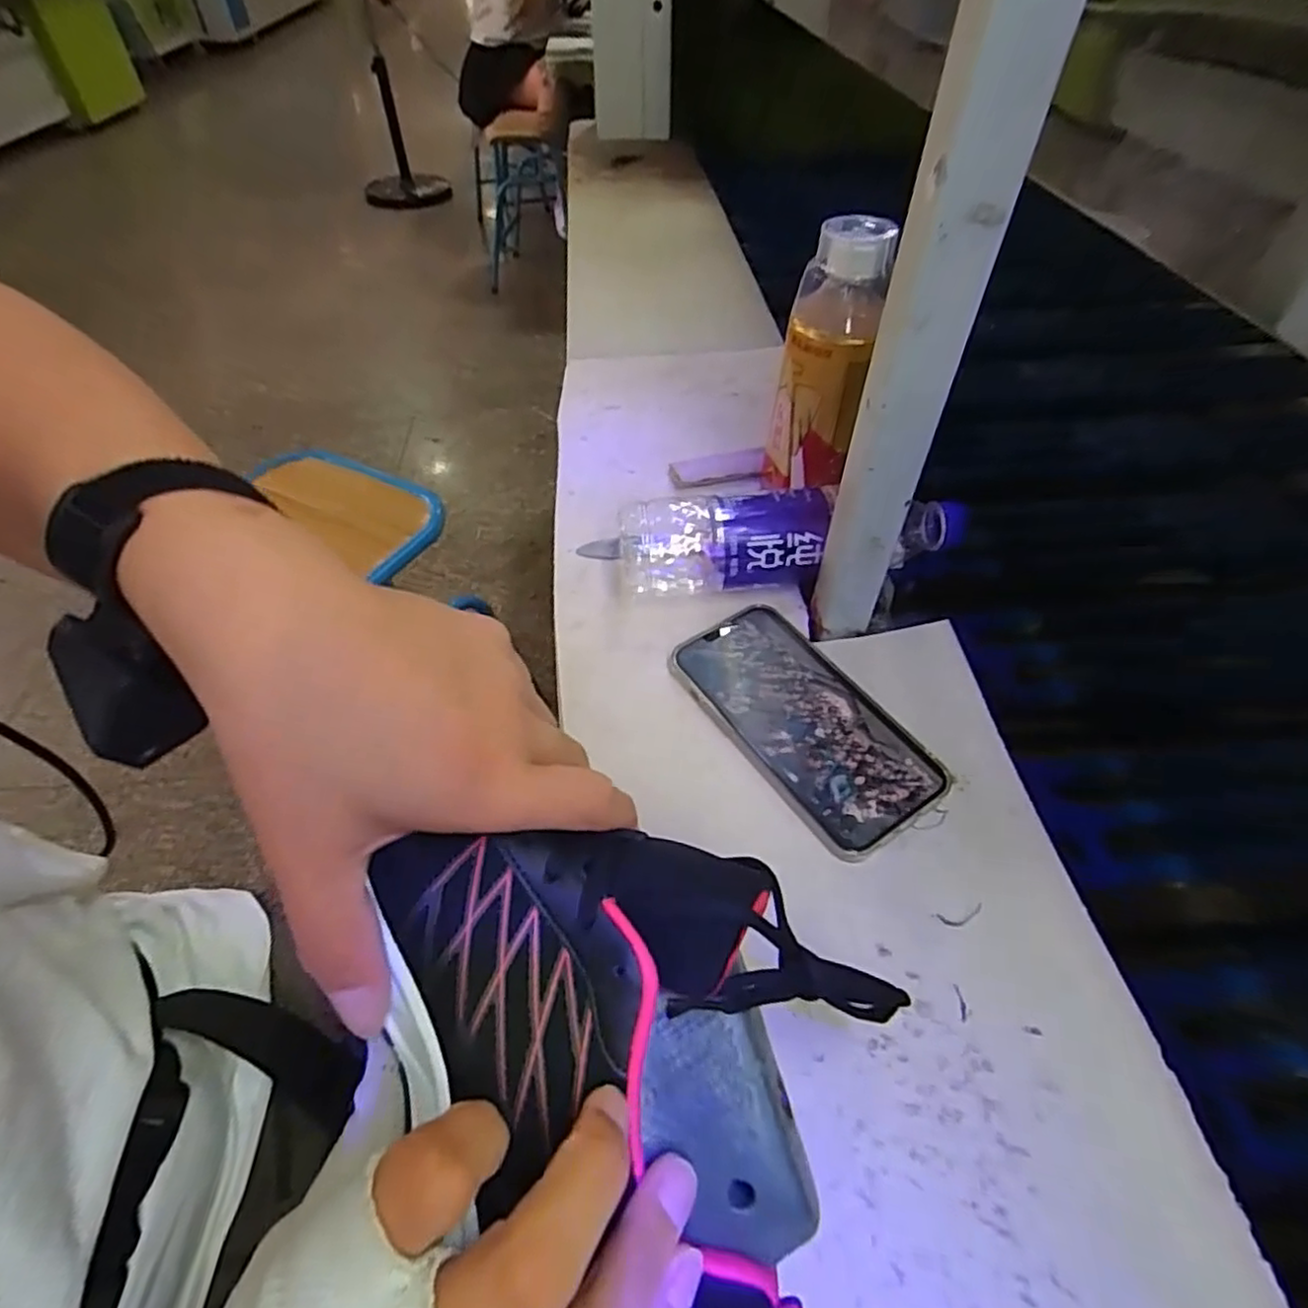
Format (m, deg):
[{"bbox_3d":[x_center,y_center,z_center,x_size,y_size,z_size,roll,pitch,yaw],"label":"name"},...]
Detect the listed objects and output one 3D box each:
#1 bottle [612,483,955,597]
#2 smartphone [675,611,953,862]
[{"bbox_3d":[0.081,-0.074,0.449,0.219,0.059,0.060,3,51,5],"label":"bottle"},{"bbox_3d":[0.086,0.036,0.393,0.085,0.008,0.161,-29,55,-19],"label":"smartphone"}]

